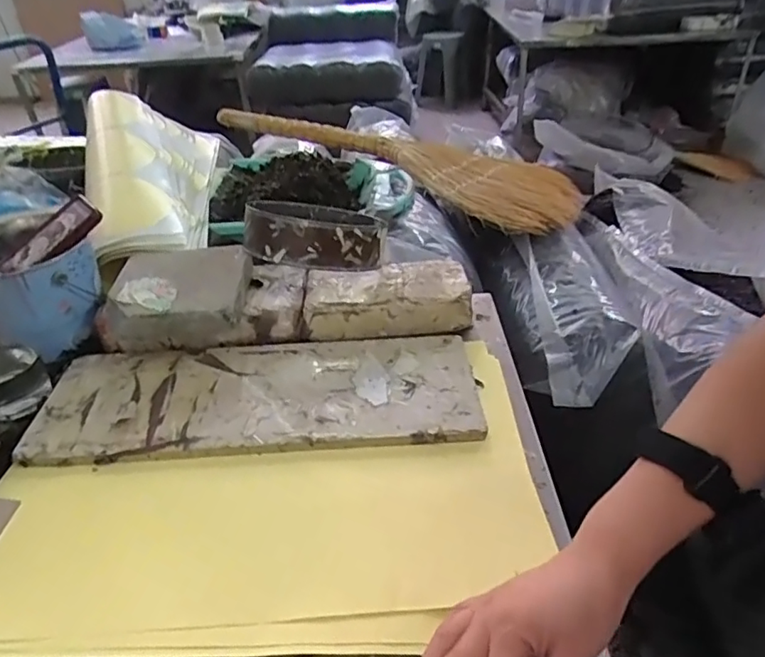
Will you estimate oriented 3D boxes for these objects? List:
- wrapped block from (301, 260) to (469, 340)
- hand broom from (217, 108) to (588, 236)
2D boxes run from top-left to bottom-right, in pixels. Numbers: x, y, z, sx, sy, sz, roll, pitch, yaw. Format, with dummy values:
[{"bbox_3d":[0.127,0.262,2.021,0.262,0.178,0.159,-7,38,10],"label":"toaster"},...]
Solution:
[{"bbox_3d":[0.007,-0.041,0.696,0.199,0.049,0.092,-4,36,-3],"label":"wrapped block"},{"bbox_3d":[0.021,-0.361,1.116,0.817,0.062,0.274,28,45,36],"label":"hand broom"}]

